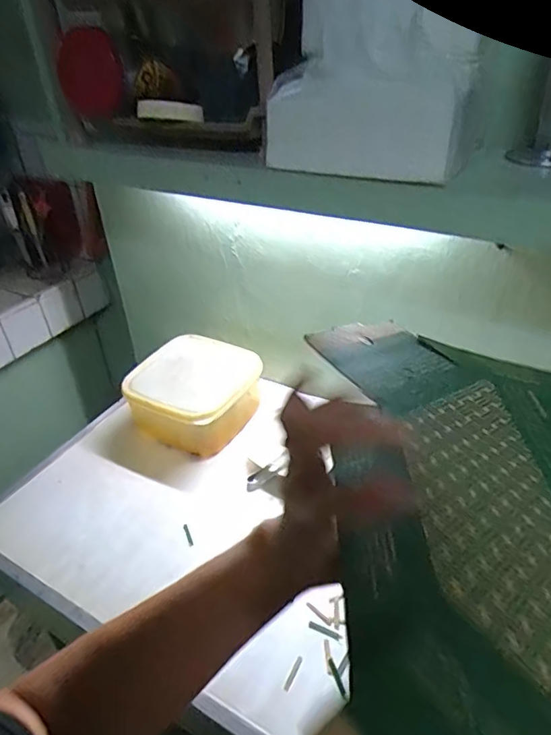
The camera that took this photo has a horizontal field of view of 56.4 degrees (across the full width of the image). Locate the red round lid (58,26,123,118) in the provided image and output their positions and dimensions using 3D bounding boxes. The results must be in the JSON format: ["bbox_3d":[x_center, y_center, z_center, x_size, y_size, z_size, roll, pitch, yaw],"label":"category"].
[{"bbox_3d":[-0.274,-0.437,0.768,0.015,0.122,0.122,20,80,13],"label":"red round lid"}]

